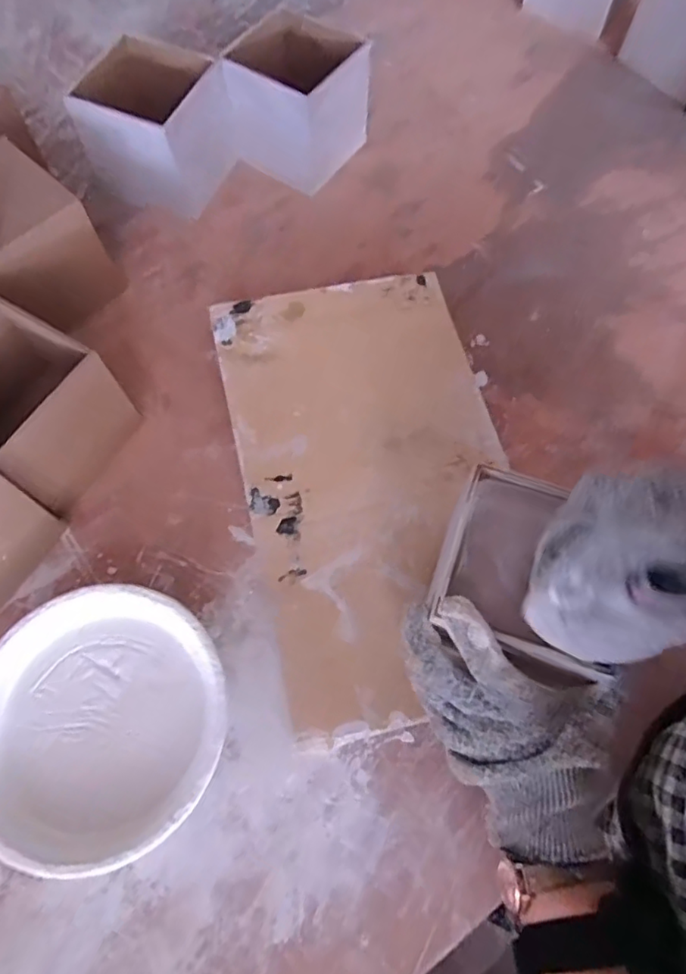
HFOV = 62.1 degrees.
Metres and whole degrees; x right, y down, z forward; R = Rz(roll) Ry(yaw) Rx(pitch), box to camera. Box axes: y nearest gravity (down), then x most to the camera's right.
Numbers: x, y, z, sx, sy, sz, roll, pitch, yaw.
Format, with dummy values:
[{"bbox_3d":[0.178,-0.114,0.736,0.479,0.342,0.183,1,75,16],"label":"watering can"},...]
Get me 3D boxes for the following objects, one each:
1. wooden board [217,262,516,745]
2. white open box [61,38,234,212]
[{"bbox_3d":[0.031,-0.013,0.494,0.224,0.017,0.391,-12,67,-5],"label":"wooden board"},{"bbox_3d":[-0.187,-0.368,0.592,0.121,0.105,0.121,21,68,9],"label":"white open box"}]

